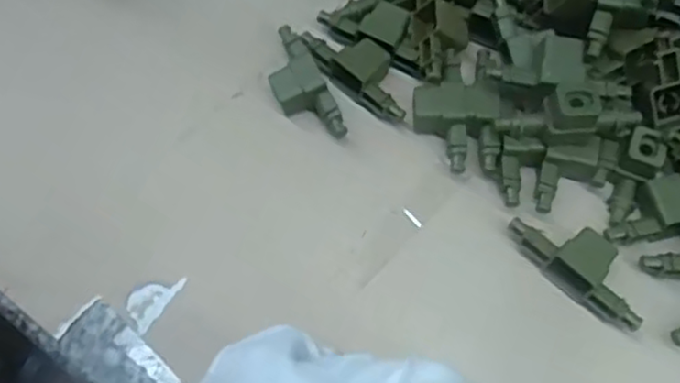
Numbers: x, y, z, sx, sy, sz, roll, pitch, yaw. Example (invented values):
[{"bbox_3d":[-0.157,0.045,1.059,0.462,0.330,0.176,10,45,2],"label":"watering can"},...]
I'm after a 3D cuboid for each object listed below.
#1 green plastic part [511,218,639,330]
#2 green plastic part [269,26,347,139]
[{"bbox_3d":[0.109,0.033,0.316,0.067,0.016,0.028,39,71,16],"label":"green plastic part"},{"bbox_3d":[-0.021,-0.053,0.353,0.025,0.019,0.067,-23,67,-11],"label":"green plastic part"}]

